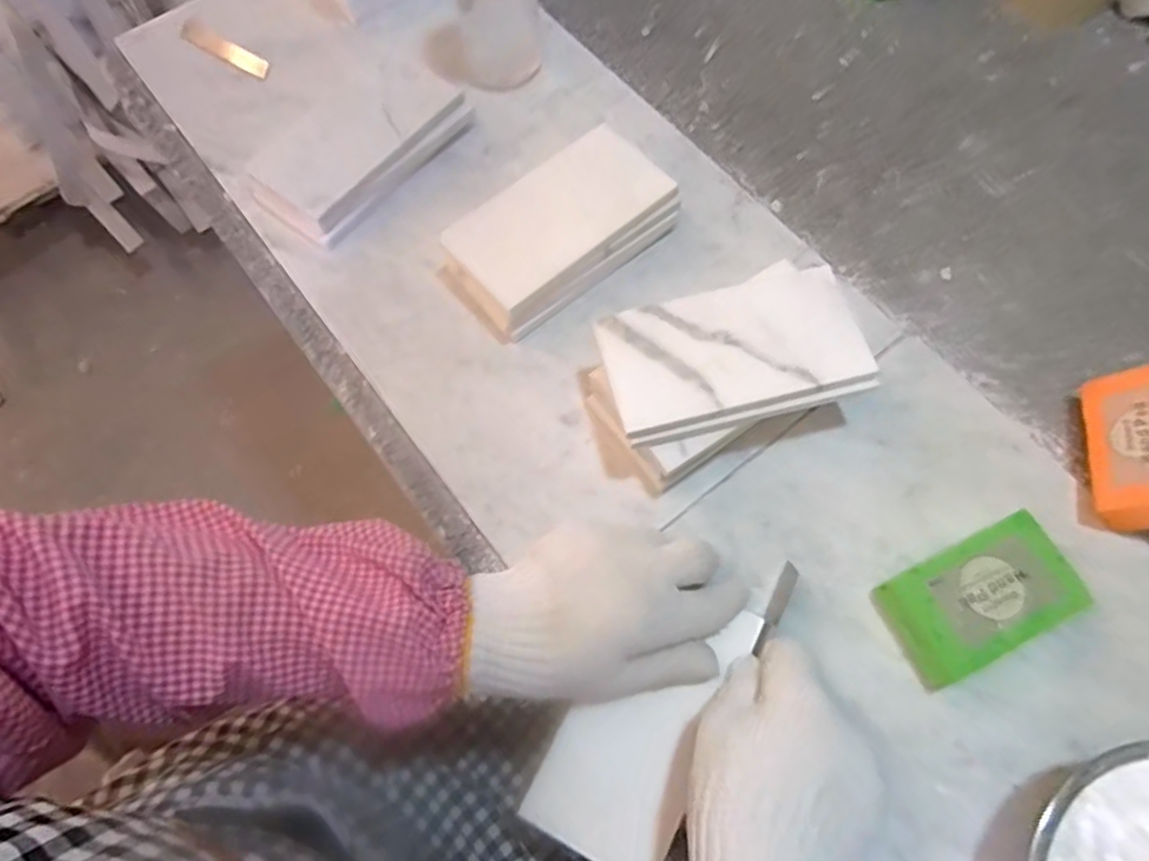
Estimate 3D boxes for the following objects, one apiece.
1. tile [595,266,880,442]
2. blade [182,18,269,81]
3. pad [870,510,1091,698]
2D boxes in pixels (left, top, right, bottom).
[{"bbox_3d":[0.091,-0.048,0.397,0.146,0.008,0.076,-15,67,-4],"label":"tile"},{"bbox_3d":[-0.287,-0.314,0.572,0.091,0.007,0.021,32,84,15],"label":"blade"},{"bbox_3d":[0.220,0.093,0.379,0.097,0.034,0.060,-25,69,-11],"label":"pad"}]

